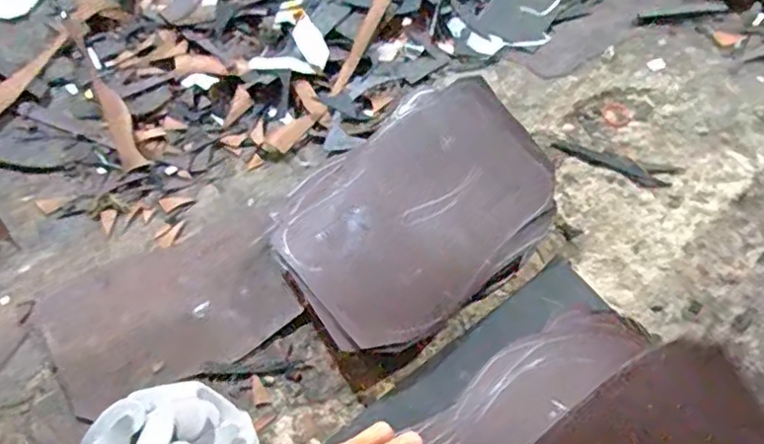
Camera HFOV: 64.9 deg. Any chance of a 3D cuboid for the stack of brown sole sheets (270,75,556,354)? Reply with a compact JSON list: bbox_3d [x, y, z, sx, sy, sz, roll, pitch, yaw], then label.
[{"bbox_3d":[0.032,-0.010,0.597,0.273,0.062,0.205,-34,66,-13],"label":"stack of brown sole sheets"}]

